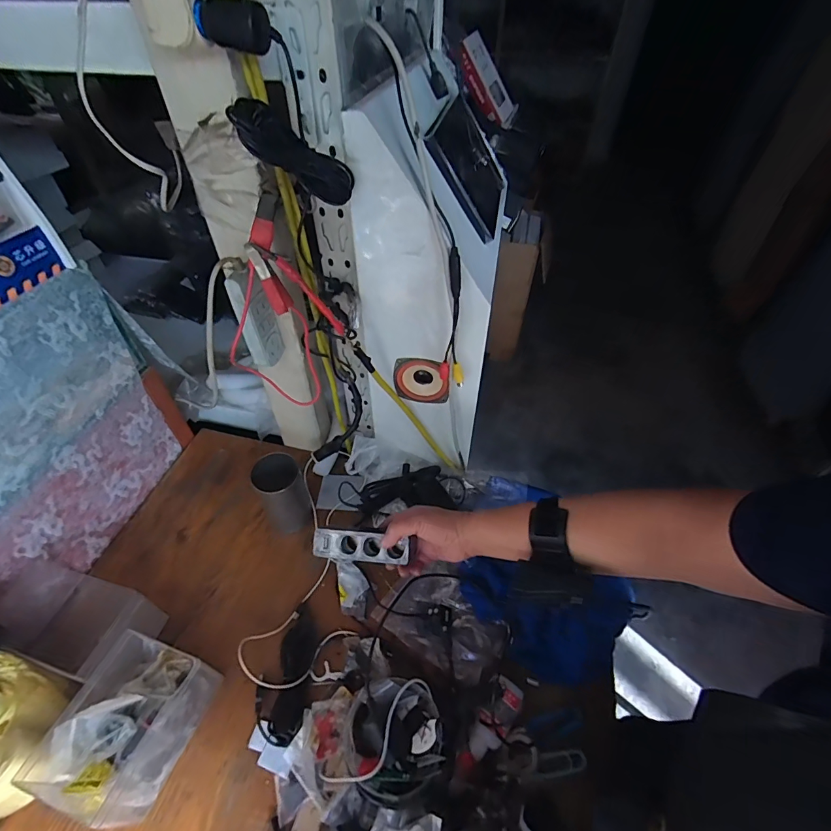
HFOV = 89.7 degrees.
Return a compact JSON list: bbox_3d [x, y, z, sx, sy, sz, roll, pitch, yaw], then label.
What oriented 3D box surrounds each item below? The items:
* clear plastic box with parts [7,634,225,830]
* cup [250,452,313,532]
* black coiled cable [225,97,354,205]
[{"bbox_3d":[-0.294,0.314,0.431,0.099,0.085,0.134,16,48,14],"label":"clear plastic box with parts"},{"bbox_3d":[-0.184,0.111,0.590,0.061,0.111,0.057,0,47,0],"label":"cup"},{"bbox_3d":[-0.102,-0.219,0.354,0.106,0.035,0.026,21,34,-37],"label":"black coiled cable"}]

